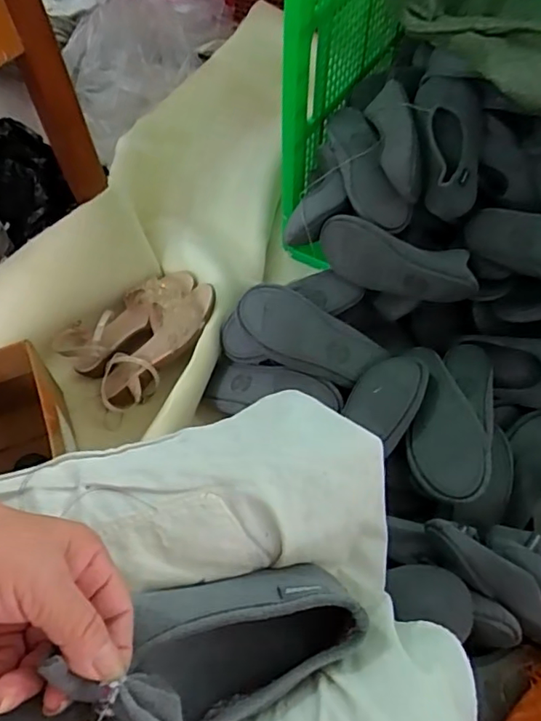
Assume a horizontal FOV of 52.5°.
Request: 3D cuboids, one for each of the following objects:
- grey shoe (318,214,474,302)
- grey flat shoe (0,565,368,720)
[{"bbox_3d":[0.186,-0.150,0.806,0.231,0.080,0.068,22,61,14],"label":"grey shoe"},{"bbox_3d":[-0.055,0.168,0.304,0.214,0.077,0.083,-5,54,-35],"label":"grey flat shoe"}]

